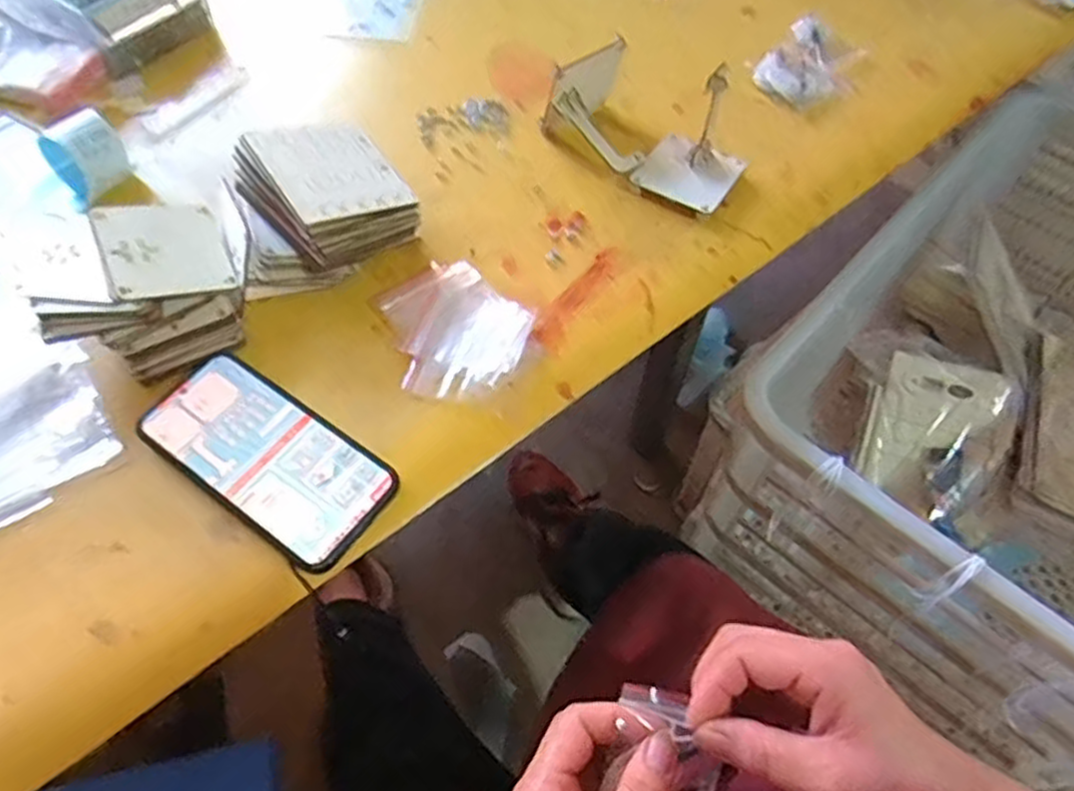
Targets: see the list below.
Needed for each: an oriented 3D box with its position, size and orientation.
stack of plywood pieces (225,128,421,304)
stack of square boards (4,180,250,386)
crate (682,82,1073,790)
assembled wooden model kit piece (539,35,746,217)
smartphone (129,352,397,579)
[{"bbox_3d":[-0.165,-0.137,0.531,0.128,0.074,0.105,-30,63,-19],"label":"stack of plywood pieces"},{"bbox_3d":[-0.264,-0.077,0.490,0.141,0.071,0.113,-17,59,-12],"label":"stack of square boards"},{"bbox_3d":[0.497,0.009,0.762,0.442,0.314,0.640,35,63,19],"label":"crate"},{"bbox_3d":[0.093,-0.224,0.578,0.171,0.085,0.076,42,66,10],"label":"assembled wooden model kit piece"},{"bbox_3d":[-0.168,0.036,0.450,0.161,0.016,0.076,32,62,18],"label":"smartphone"}]

